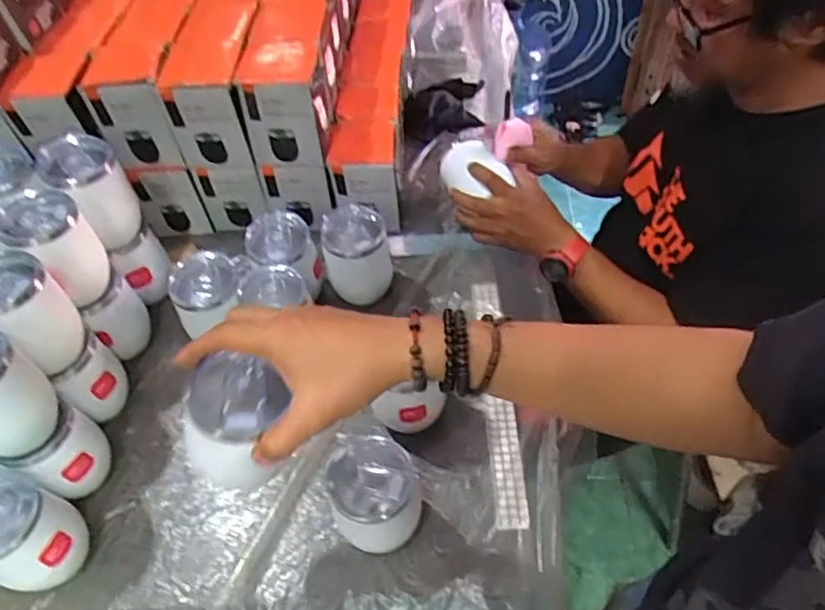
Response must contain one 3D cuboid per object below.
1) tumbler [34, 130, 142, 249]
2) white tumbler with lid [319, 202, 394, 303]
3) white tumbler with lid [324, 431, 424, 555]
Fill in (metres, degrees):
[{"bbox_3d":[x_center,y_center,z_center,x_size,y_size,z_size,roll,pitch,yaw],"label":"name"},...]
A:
[{"bbox_3d":[-0.361,-0.128,0.705,0.080,0.115,0.072,-34,57,-22],"label":"tumbler"},{"bbox_3d":[-0.070,-0.059,0.790,0.081,0.119,0.084,-2,53,2],"label":"white tumbler with lid"},{"bbox_3d":[-0.035,0.184,0.594,0.080,0.118,0.078,-2,53,2],"label":"white tumbler with lid"}]

